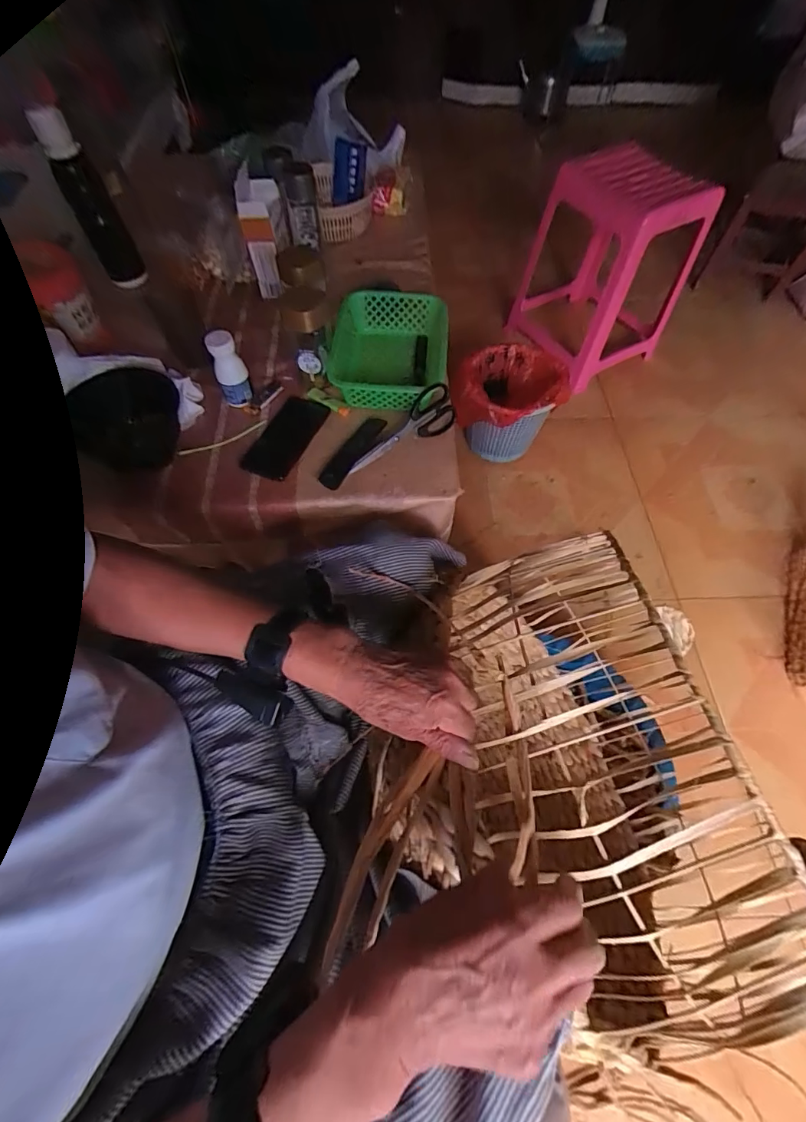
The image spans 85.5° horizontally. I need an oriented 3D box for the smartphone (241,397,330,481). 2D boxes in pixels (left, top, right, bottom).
[{"bbox_3d":[-0.184,-0.196,0.687,0.074,0.014,0.160,19,63,13],"label":"smartphone"}]

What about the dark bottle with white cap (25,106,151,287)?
[{"bbox_3d":[-0.545,-0.620,0.768,0.070,0.262,0.081,-30,64,-13],"label":"dark bottle with white cap"}]

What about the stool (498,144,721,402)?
[{"bbox_3d":[0.578,-0.856,1.274,0.391,0.462,0.407,-29,66,-15],"label":"stool"}]

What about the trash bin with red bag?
[{"bbox_3d":[0.278,-0.403,1.124,0.225,0.245,0.222,0,62,0],"label":"trash bin with red bag"}]

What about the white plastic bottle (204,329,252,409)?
[{"bbox_3d":[-0.268,-0.293,0.676,0.048,0.107,0.037,-24,65,-12],"label":"white plastic bottle"}]

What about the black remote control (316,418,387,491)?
[{"bbox_3d":[-0.076,-0.168,0.664,0.042,0.012,0.146,31,66,15],"label":"black remote control"}]

